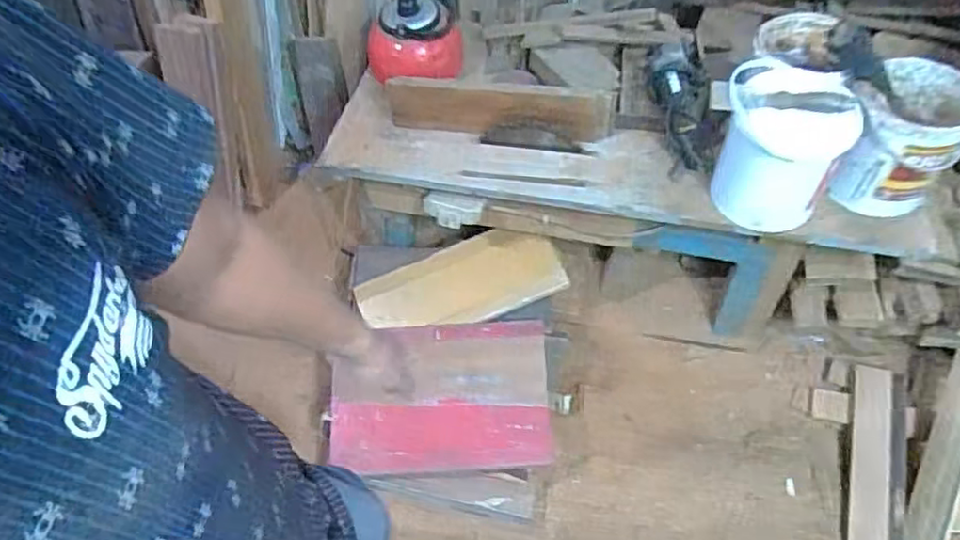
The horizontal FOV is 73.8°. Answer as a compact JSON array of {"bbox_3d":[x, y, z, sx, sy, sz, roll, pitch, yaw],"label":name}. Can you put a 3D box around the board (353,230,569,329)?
[{"bbox_3d":[-0.049,0.041,1.464,0.461,0.030,0.183,-22,87,12],"label":"board"}]

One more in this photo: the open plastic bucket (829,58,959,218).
[{"bbox_3d":[0.697,-0.214,1.079,0.182,0.211,0.198,26,62,17],"label":"open plastic bucket"}]

